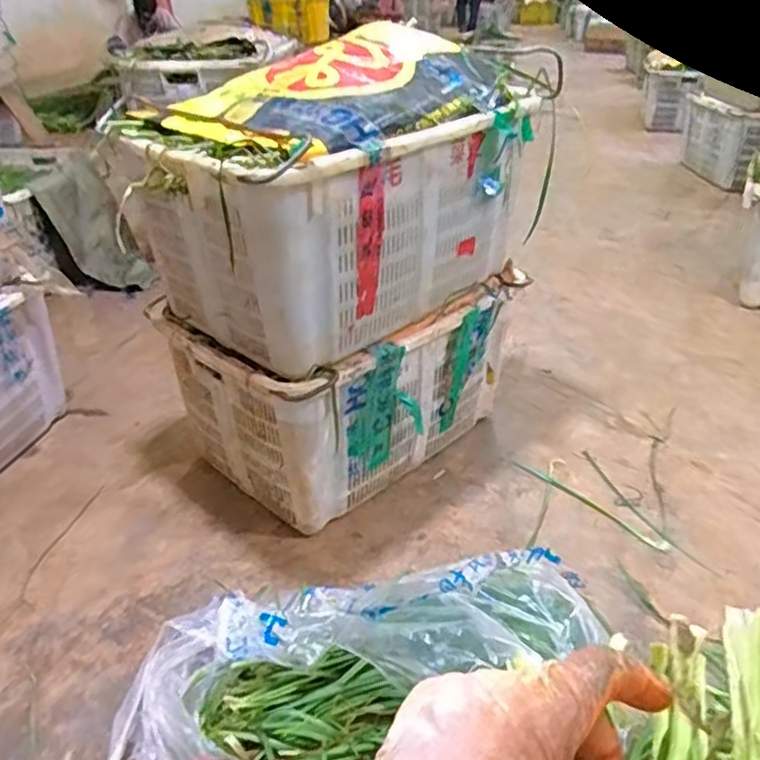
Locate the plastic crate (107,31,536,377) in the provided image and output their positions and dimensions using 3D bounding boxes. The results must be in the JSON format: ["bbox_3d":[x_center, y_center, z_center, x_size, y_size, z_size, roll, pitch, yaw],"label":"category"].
[{"bbox_3d":[-0.075,-0.328,1.195,0.611,0.413,0.385,-26,39,-35],"label":"plastic crate"}]

